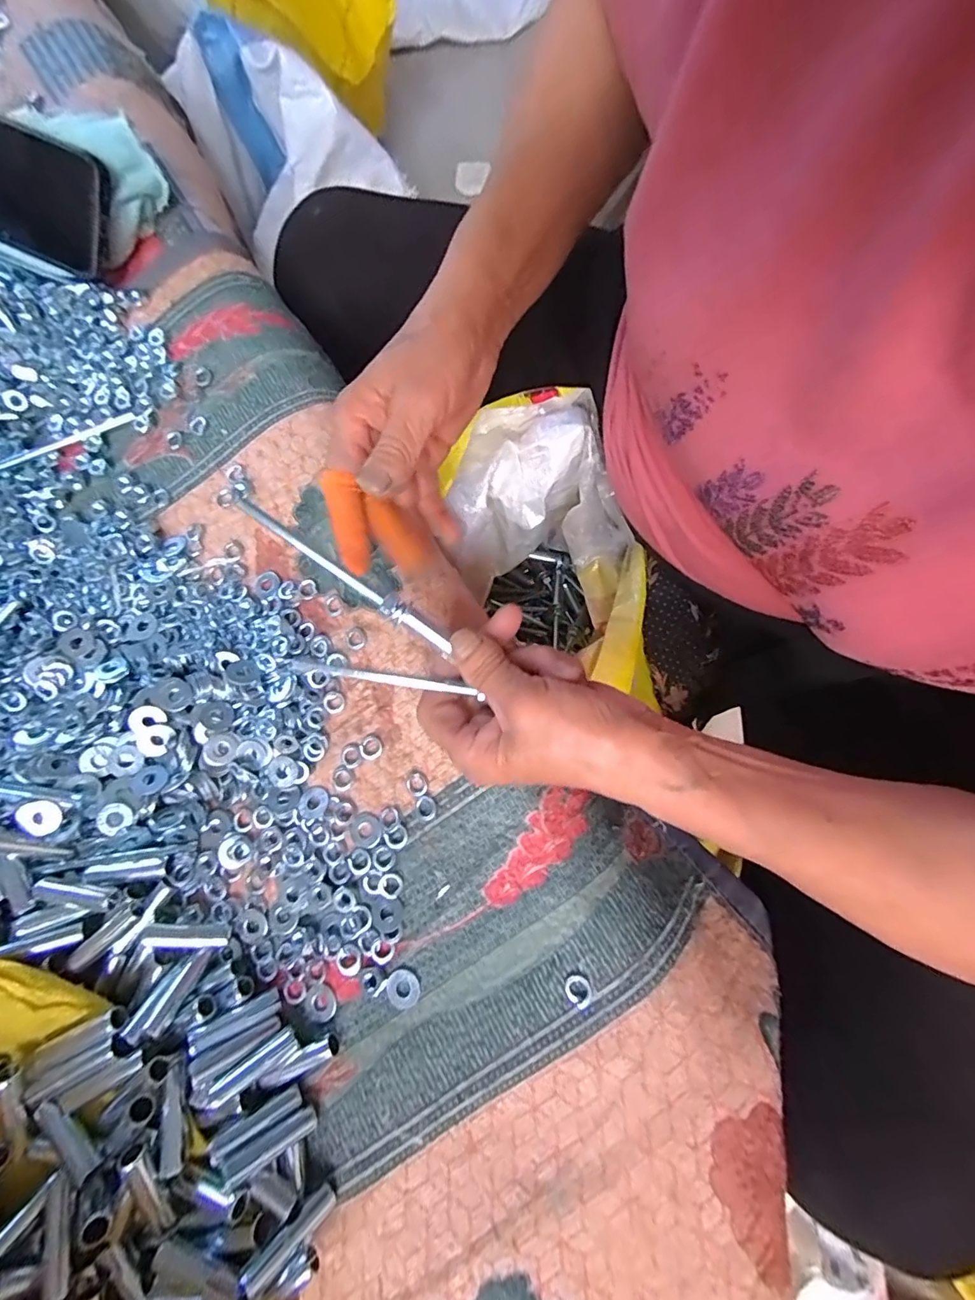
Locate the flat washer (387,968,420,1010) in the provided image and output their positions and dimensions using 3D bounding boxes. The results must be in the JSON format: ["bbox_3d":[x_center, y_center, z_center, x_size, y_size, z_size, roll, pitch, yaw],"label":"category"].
[{"bbox_3d":[-0.045,0.181,0.270,0.018,0.004,0.018,-25,77,-1],"label":"flat washer"}]

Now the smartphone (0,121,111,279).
[{"bbox_3d":[-0.348,-0.339,0.372,0.153,0.013,0.073,25,117,4],"label":"smartphone"}]

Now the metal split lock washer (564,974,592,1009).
[{"bbox_3d":[0.045,0.170,0.253,0.013,0.004,0.014,-1,78,5],"label":"metal split lock washer"}]

